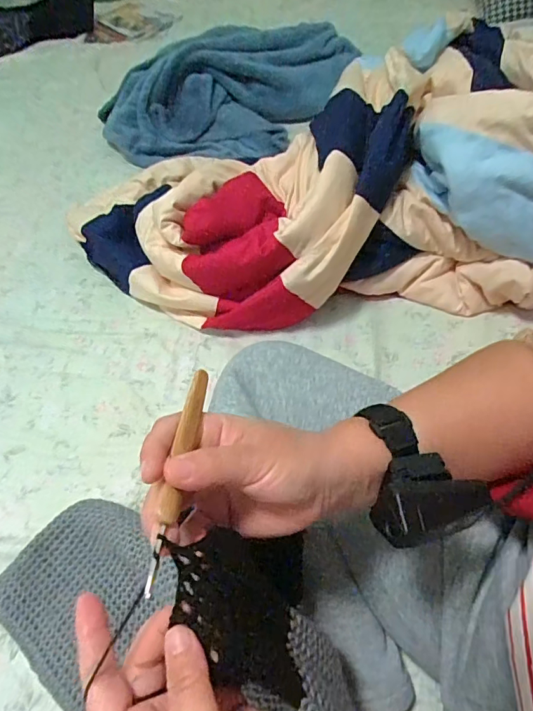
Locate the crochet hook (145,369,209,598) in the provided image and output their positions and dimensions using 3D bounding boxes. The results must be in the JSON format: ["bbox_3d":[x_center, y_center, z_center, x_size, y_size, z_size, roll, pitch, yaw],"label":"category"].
[{"bbox_3d":[-0.048,0.059,0.258,0.010,0.007,0.131,3,46,5],"label":"crochet hook"}]

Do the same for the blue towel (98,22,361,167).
[{"bbox_3d":[-0.078,-0.557,0.976,0.545,0.136,0.267,-10,54,-4],"label":"blue towel"}]

